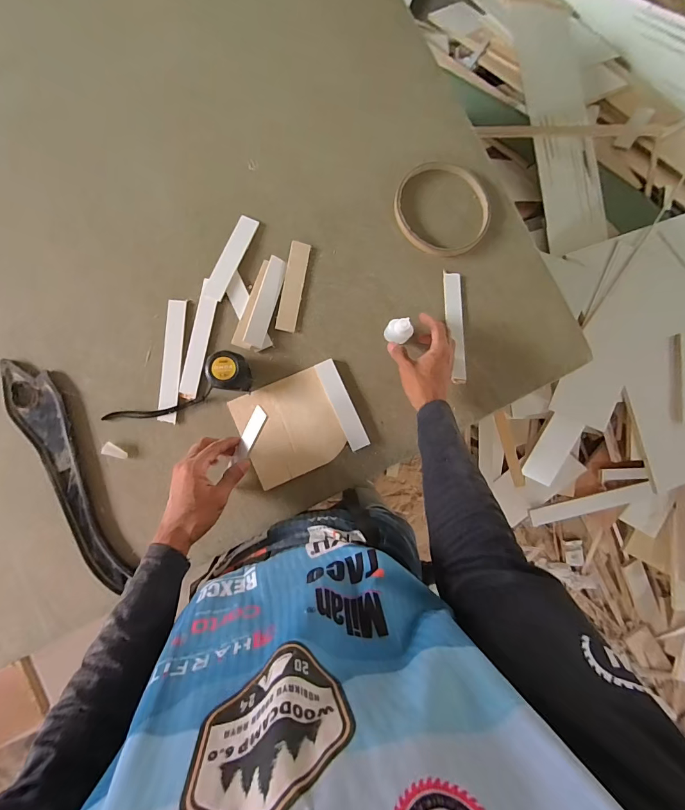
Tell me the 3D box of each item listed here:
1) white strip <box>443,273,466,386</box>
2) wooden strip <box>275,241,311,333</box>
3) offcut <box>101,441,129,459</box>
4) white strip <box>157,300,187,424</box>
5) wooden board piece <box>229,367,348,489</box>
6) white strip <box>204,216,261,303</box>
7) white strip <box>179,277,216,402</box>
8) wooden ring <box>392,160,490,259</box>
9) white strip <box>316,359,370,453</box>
[{"bbox_3d":[0.191,-0.132,0.635,0.029,0.014,0.190,-2,85,-6],"label":"white strip"},{"bbox_3d":[-0.081,-0.195,0.613,0.032,0.009,0.150,10,83,-5],"label":"wooden strip"},{"bbox_3d":[-0.341,0.069,0.560,0.031,0.014,0.019,19,83,-4],"label":"offcut"},{"bbox_3d":[-0.266,-0.070,0.586,0.029,0.006,0.192,3,84,-6],"label":"white strip"},{"bbox_3d":[-0.083,0.036,0.589,0.146,0.011,0.147,-23,87,-8],"label":"wooden board piece"},{"bbox_3d":[-0.180,-0.239,0.606,0.031,0.008,0.149,23,82,-4],"label":"white strip"},{"bbox_3d":[-0.227,-0.102,0.589,0.029,0.008,0.185,10,83,-5],"label":"white strip"},{"bbox_3d":[0.174,-0.343,0.648,0.167,0.019,0.170,1,84,-6],"label":"wooden ring"},{"bbox_3d":[0.000,0.000,0.601,0.031,0.014,0.149,-24,87,-8],"label":"white strip"}]

